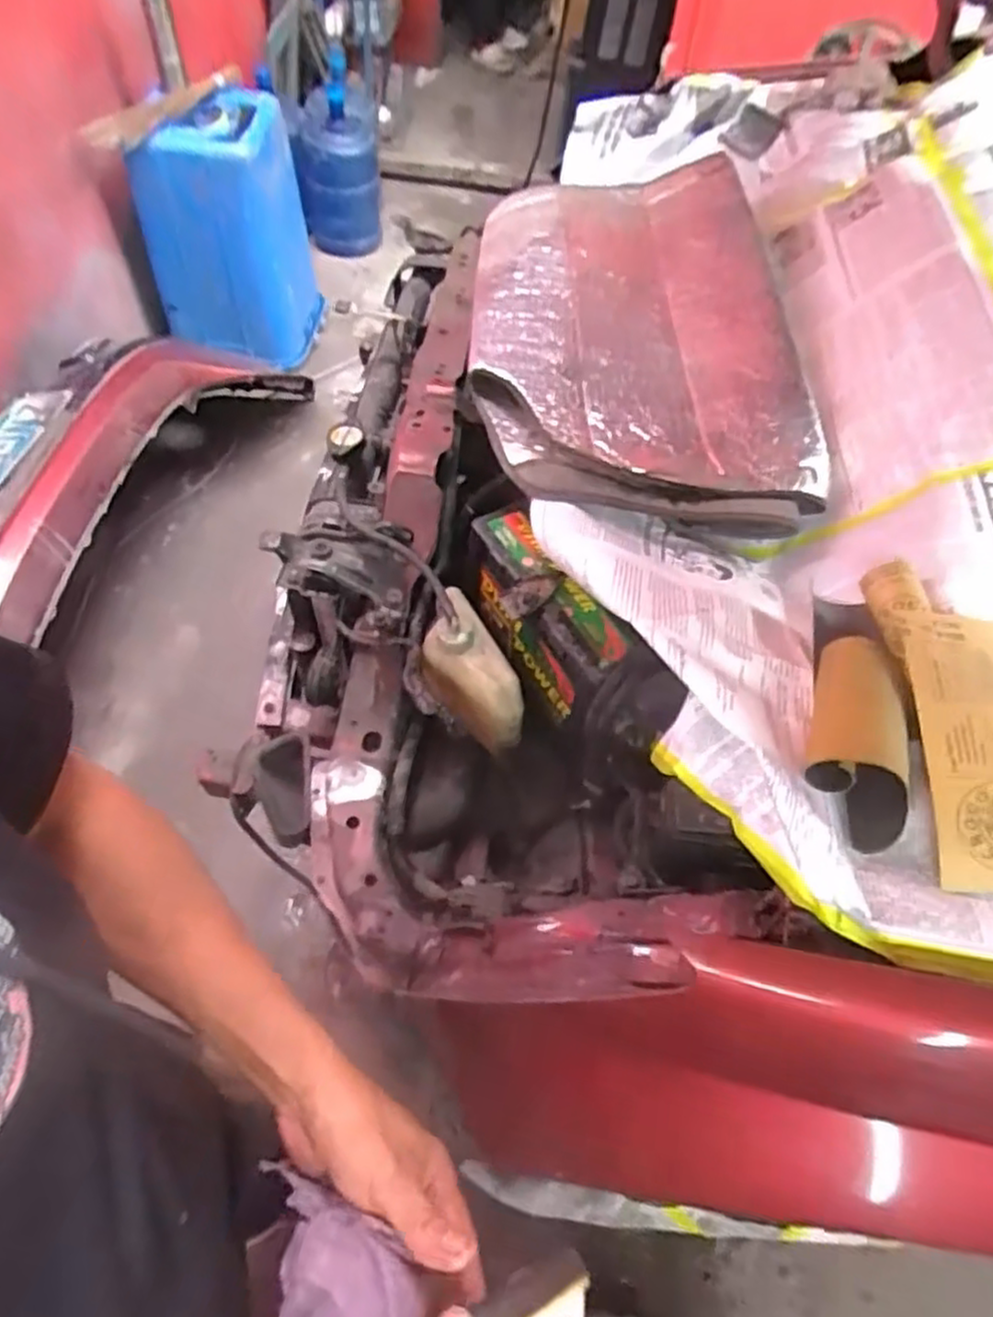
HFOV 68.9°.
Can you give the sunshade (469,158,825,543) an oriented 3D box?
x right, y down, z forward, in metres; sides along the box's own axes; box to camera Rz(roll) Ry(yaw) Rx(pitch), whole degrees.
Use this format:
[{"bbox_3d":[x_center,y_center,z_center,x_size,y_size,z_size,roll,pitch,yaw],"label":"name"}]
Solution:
[{"bbox_3d":[0.169,-0.416,0.906,0.395,0.088,0.642,3,55,-2],"label":"sunshade"}]

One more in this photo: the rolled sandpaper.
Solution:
[{"bbox_3d":[0.285,0.056,0.560,0.080,0.078,0.160,20,57,10],"label":"rolled sandpaper"}]

